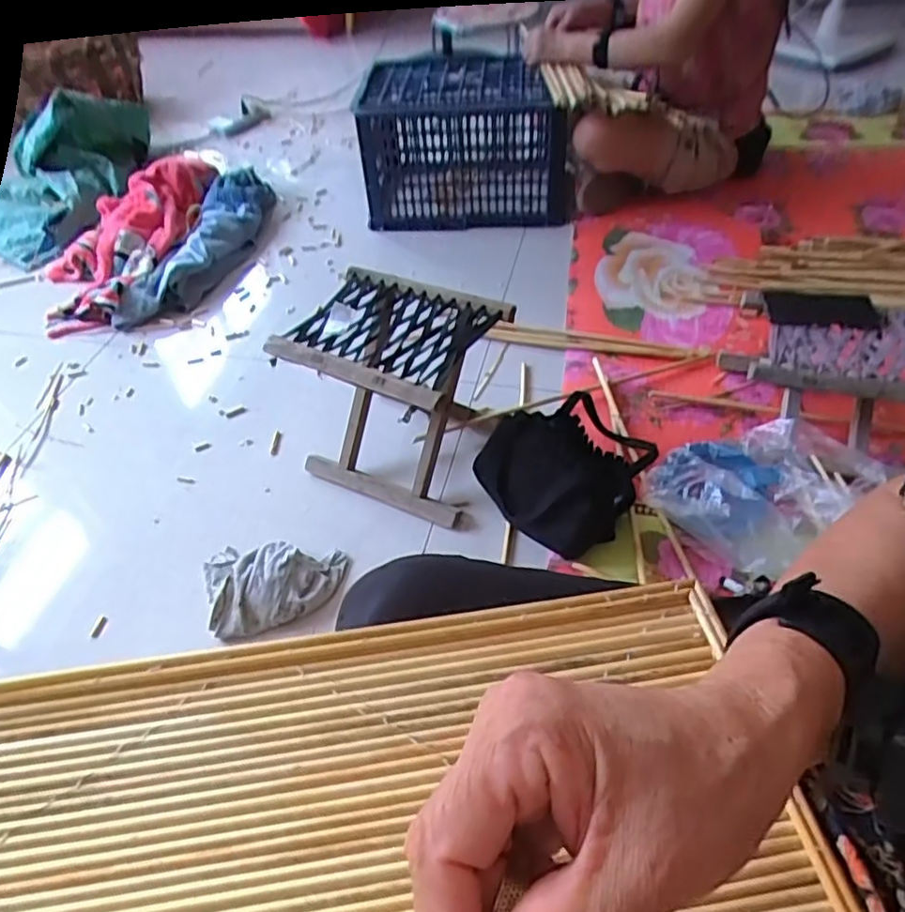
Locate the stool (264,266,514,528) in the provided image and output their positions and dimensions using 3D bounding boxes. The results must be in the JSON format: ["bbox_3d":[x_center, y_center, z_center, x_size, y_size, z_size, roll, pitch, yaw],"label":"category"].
[{"bbox_3d":[-0.078,-0.092,0.952,0.264,0.253,0.225,19,53,21],"label":"stool"}]

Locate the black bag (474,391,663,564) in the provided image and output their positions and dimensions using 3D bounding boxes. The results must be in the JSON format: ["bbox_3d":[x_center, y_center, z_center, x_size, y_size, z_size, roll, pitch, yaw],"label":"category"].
[{"bbox_3d":[0.172,-0.011,0.917,0.211,0.115,0.244,30,57,28],"label":"black bag"}]

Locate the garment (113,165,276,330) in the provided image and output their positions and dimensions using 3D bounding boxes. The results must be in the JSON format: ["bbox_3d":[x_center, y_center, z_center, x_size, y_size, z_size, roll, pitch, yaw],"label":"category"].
[{"bbox_3d":[-0.551,-0.483,1.434,0.147,0.099,0.557,9,50,13],"label":"garment"}]

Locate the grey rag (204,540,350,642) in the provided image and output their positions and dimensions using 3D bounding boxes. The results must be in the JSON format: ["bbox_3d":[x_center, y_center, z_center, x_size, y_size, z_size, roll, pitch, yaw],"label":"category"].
[{"bbox_3d":[-0.261,0.180,0.869,0.197,0.057,0.137,0,48,6],"label":"grey rag"}]

